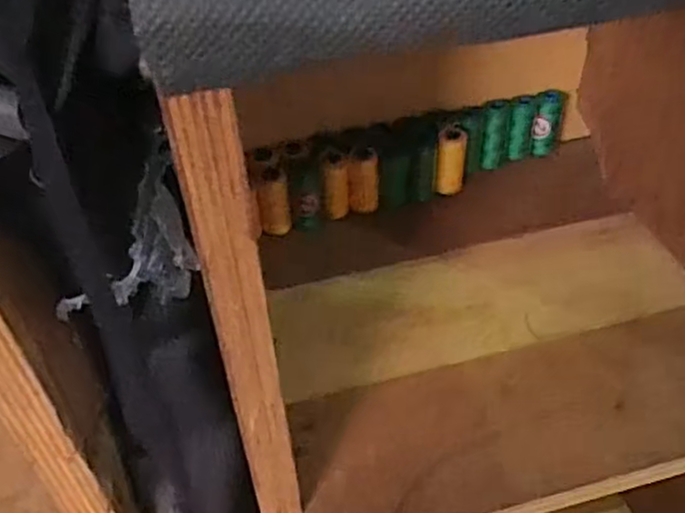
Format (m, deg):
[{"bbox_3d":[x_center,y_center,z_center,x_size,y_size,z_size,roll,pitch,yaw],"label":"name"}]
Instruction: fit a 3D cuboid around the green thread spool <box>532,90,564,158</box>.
[{"bbox_3d":[0.180,-0.116,0.628,0.020,0.060,0.016,10,45,14],"label":"green thread spool"}]

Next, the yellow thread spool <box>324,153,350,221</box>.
[{"bbox_3d":[-0.004,-0.057,0.576,0.019,0.055,0.019,-2,43,2],"label":"yellow thread spool"}]

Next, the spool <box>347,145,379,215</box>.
[{"bbox_3d":[0.017,-0.062,0.582,0.024,0.051,0.022,-2,43,2],"label":"spool"}]

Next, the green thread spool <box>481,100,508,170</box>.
[{"bbox_3d":[0.130,-0.104,0.615,0.017,0.059,0.015,6,44,10],"label":"green thread spool"}]

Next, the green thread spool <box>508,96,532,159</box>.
[{"bbox_3d":[0.155,-0.111,0.624,0.016,0.058,0.014,8,45,13],"label":"green thread spool"}]

